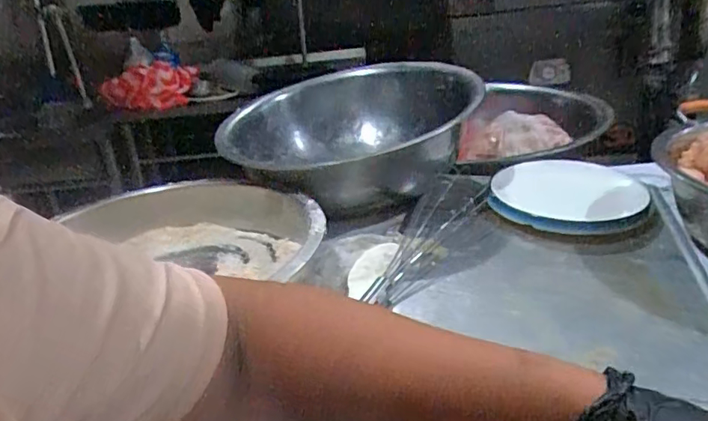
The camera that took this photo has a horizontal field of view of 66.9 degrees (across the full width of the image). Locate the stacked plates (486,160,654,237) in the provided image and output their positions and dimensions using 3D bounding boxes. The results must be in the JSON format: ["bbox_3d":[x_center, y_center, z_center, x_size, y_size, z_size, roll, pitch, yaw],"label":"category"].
[{"bbox_3d":[0.282,-0.020,0.727,0.183,0.030,0.199,-2,25,11],"label":"stacked plates"}]

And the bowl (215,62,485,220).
[{"bbox_3d":[-0.011,-0.118,0.853,0.379,0.146,0.372,-6,25,3],"label":"bowl"}]

